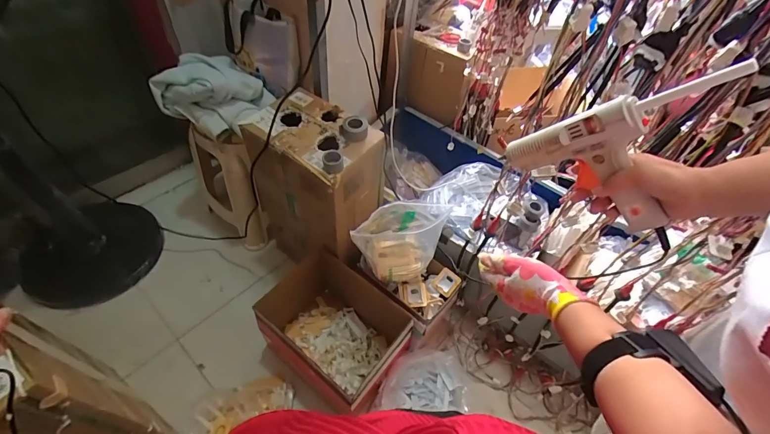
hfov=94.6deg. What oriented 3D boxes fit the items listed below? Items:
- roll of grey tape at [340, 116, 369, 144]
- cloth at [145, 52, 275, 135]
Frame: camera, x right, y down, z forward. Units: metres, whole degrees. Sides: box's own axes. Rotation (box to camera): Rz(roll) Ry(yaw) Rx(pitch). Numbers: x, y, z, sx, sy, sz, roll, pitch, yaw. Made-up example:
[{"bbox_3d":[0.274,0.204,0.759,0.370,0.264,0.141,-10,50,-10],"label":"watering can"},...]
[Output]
[{"bbox_3d":[-0.077,-0.217,0.873,0.069,0.038,0.057,-1,51,-7],"label":"roll of grey tape"},{"bbox_3d":[-0.491,-0.363,0.998,0.285,0.130,0.190,27,53,15],"label":"cloth"}]

